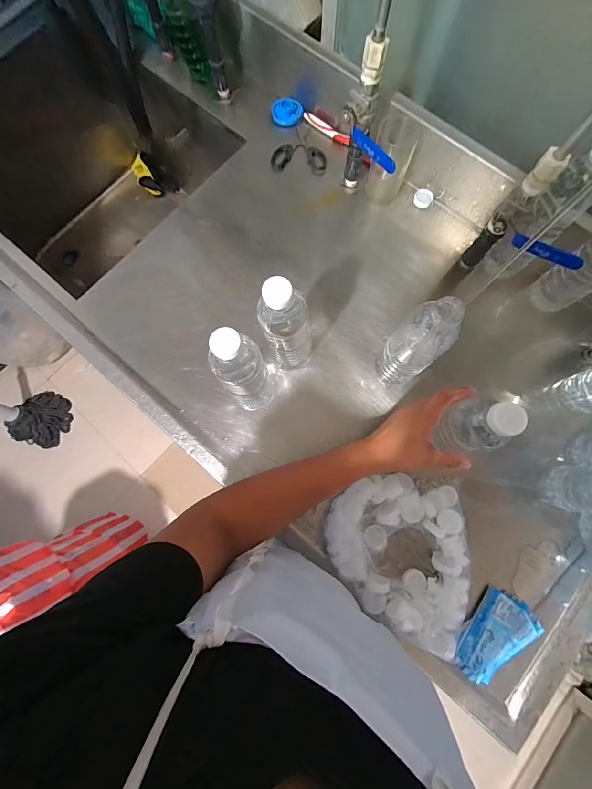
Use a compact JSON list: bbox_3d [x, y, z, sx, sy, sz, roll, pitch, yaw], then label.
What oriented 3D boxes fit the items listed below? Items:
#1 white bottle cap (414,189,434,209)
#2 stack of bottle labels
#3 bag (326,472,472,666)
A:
[{"bbox_3d":[0.223,-0.343,0.576,0.031,0.009,0.031,-45,88,10],"label":"white bottle cap"},{"bbox_3d":[0.268,0.327,0.441,0.074,0.009,0.118,39,81,8],"label":"stack of bottle labels"},{"bbox_3d":[0.137,0.222,0.454,0.200,0.038,0.210,12,79,3],"label":"bag"}]

